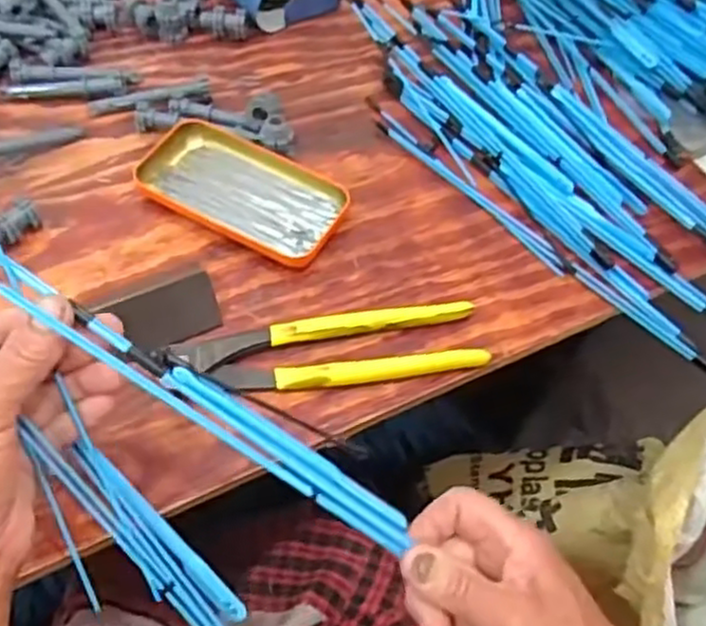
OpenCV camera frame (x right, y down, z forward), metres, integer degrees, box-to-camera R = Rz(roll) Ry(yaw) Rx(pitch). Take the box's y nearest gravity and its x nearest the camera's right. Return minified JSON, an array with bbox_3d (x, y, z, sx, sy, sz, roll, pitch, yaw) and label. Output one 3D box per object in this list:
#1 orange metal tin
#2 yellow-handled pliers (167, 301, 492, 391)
[{"bbox_3d":[-0.076,-0.089,0.520,0.140,0.019,0.083,23,57,10],"label":"orange metal tin"},{"bbox_3d":[-0.012,0.024,0.458,0.187,0.015,0.045,-8,57,-10],"label":"yellow-handled pliers"}]

